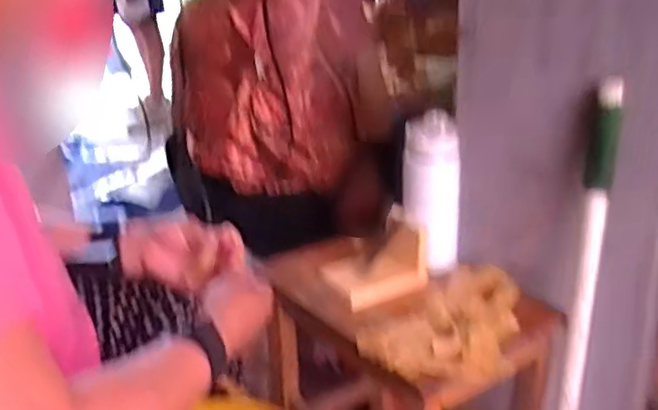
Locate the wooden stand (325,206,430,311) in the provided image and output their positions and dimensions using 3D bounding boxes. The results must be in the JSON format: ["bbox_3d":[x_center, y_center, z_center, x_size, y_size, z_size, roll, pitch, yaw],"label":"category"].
[{"bbox_3d":[0.060,0.066,0.861,0.123,0.076,0.081,-13,25,-24],"label":"wooden stand"}]

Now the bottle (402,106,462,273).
[{"bbox_3d":[0.131,-0.013,0.875,0.072,0.186,0.067,6,24,20],"label":"bottle"}]

